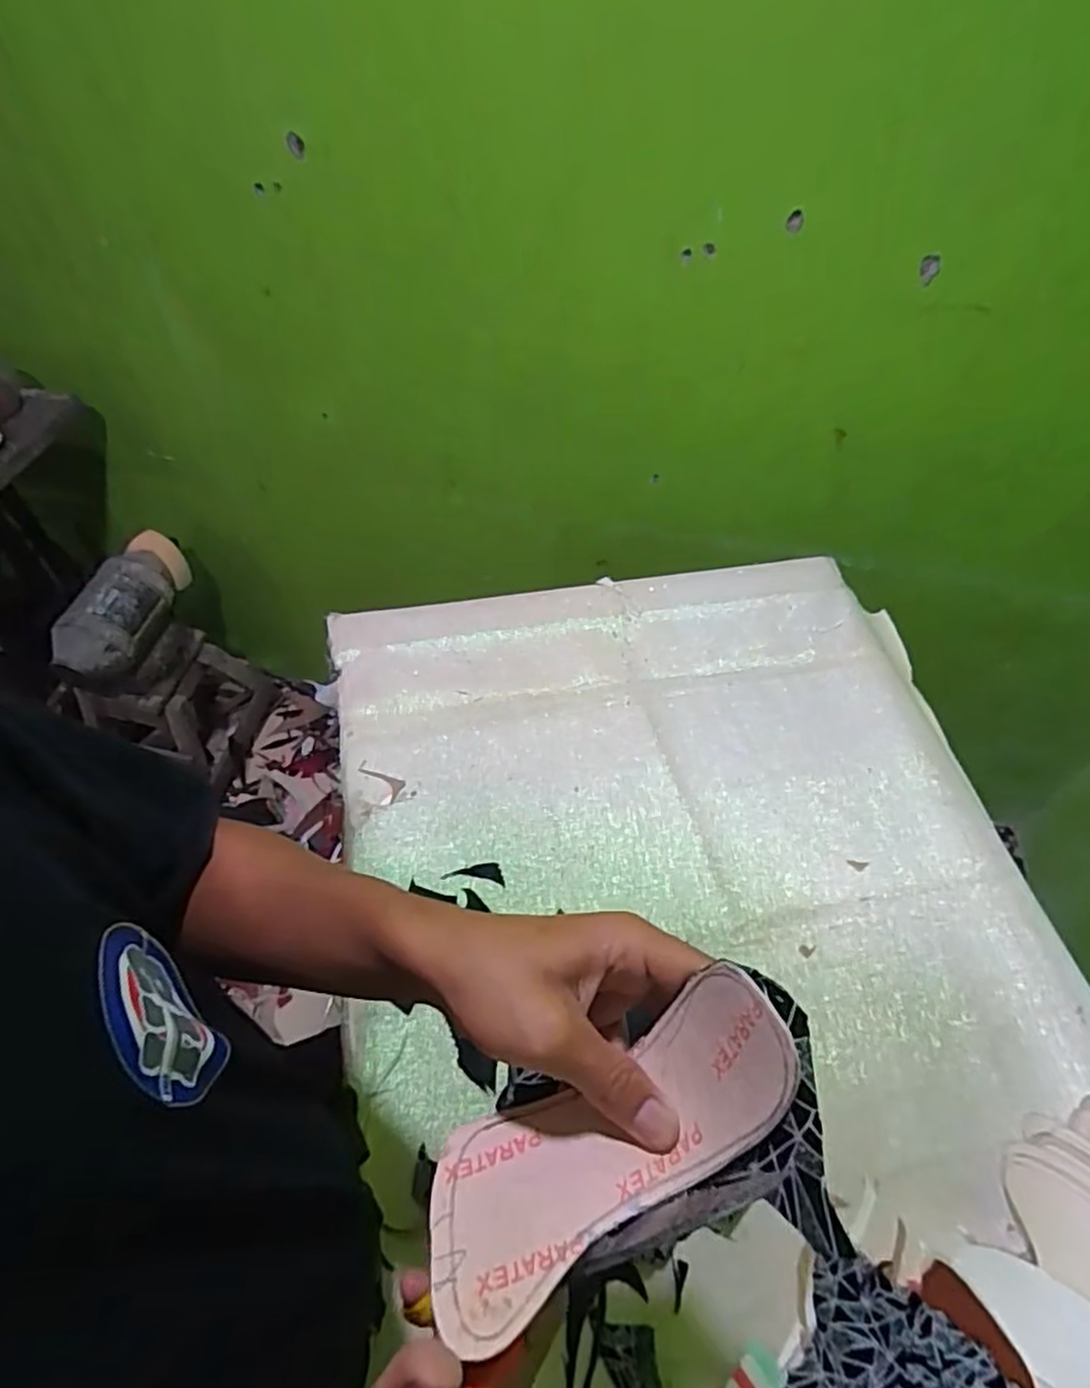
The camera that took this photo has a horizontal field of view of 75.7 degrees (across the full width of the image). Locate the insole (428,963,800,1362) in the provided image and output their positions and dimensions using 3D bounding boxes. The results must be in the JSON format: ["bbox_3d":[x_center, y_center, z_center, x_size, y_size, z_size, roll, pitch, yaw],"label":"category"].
[{"bbox_3d":[0.024,0.156,0.250,0.138,0.052,0.055,-35,58,-2],"label":"insole"}]

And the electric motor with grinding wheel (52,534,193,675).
[{"bbox_3d":[-0.708,-0.154,1.189,0.101,0.093,0.290,4,52,3],"label":"electric motor with grinding wheel"}]

